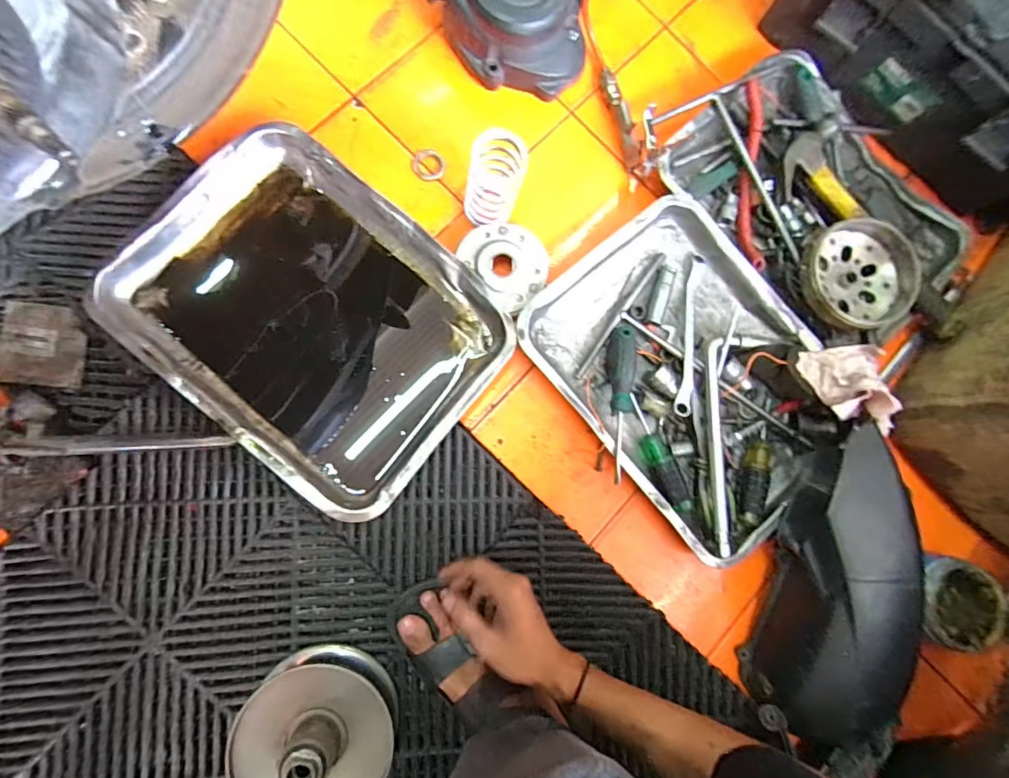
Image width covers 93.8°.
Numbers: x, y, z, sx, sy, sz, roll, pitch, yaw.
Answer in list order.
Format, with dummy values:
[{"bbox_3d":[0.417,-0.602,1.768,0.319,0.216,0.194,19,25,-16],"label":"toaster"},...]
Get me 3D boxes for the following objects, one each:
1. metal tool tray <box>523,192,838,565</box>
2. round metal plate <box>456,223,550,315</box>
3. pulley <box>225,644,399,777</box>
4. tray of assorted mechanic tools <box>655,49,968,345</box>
[{"bbox_3d":[0.231,-0.018,0.586,0.287,0.049,0.385,-40,90,-9],"label":"metal tool tray"},{"bbox_3d":[0.005,-0.154,0.565,0.095,0.019,0.103,1,84,-12],"label":"round metal plate"},{"bbox_3d":[-0.191,0.359,0.472,0.152,0.087,0.148,1,84,-7],"label":"pulley"},{"bbox_3d":[0.416,-0.240,0.618,0.280,0.078,0.397,-42,90,-9],"label":"tray of assorted mechanic tools"}]

